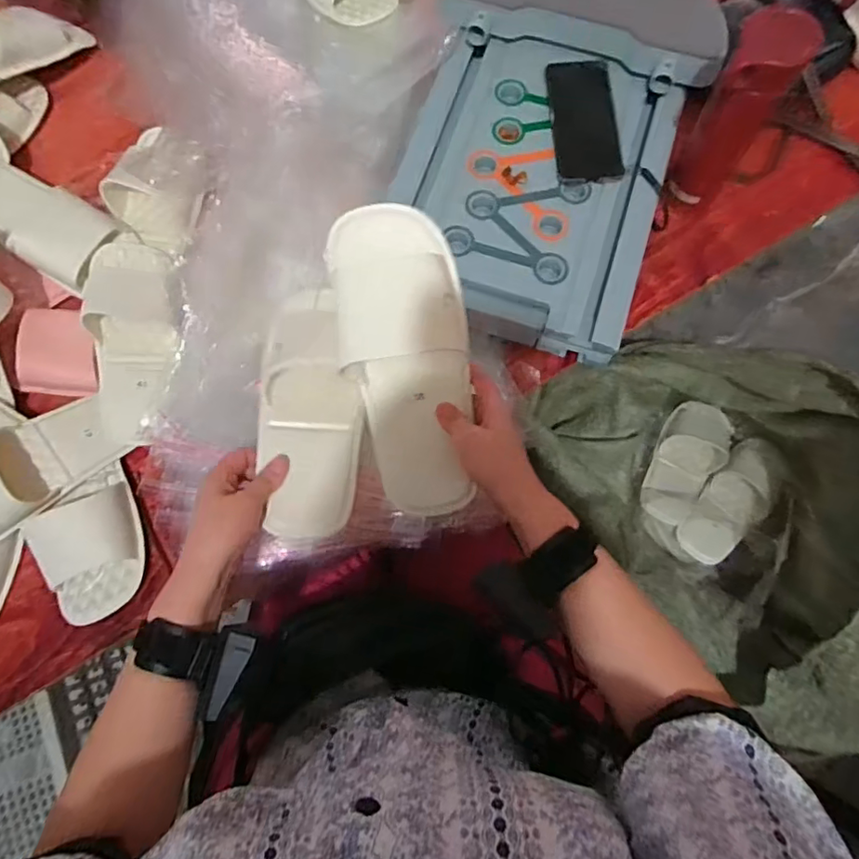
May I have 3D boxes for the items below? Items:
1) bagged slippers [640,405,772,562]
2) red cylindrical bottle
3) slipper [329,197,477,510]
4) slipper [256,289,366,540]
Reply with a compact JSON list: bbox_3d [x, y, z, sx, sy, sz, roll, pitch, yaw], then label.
[{"bbox_3d":[0.472,0.086,0.956,0.191,0.097,0.269,27,78,7],"label":"bagged slippers"},{"bbox_3d":[0.322,-0.326,0.600,0.066,0.214,0.071,0,76,0],"label":"red cylindrical bottle"},{"bbox_3d":[-0.019,-0.061,0.508,0.111,0.047,0.271,-9,99,-2],"label":"slipper"},{"bbox_3d":[-0.119,-0.029,0.565,0.109,0.042,0.272,-7,68,-2],"label":"slipper"}]

